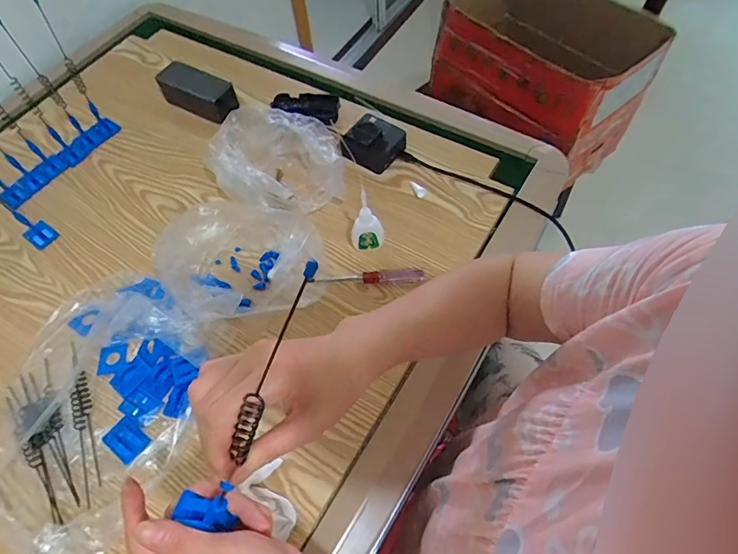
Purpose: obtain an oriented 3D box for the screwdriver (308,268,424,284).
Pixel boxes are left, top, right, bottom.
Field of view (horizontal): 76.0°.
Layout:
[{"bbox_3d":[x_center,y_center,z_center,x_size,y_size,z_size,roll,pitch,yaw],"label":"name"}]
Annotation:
[{"bbox_3d":[-0.004,-0.001,0.611,0.146,0.011,0.020,-4,60,2],"label":"screwdriver"}]

